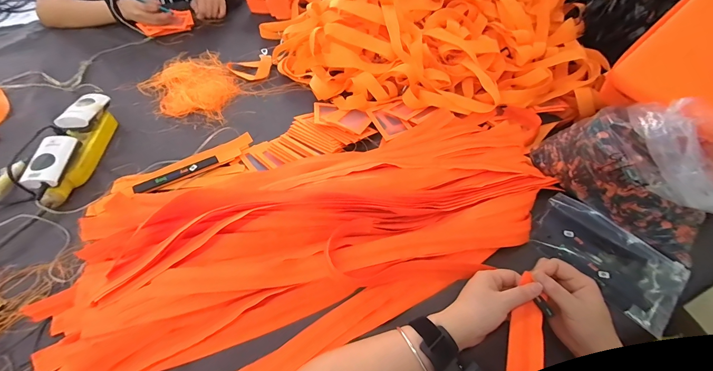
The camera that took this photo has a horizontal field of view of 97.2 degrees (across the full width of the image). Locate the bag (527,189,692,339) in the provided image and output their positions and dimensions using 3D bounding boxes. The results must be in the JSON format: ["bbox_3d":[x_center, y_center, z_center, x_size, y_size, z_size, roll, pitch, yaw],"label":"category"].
[{"bbox_3d":[0.358,0.099,0.458,0.129,0.015,0.186,-35,59,-25],"label":"bag"}]

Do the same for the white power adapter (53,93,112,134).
[{"bbox_3d":[-0.514,-0.142,0.596,0.054,0.028,0.095,4,51,2],"label":"white power adapter"}]

